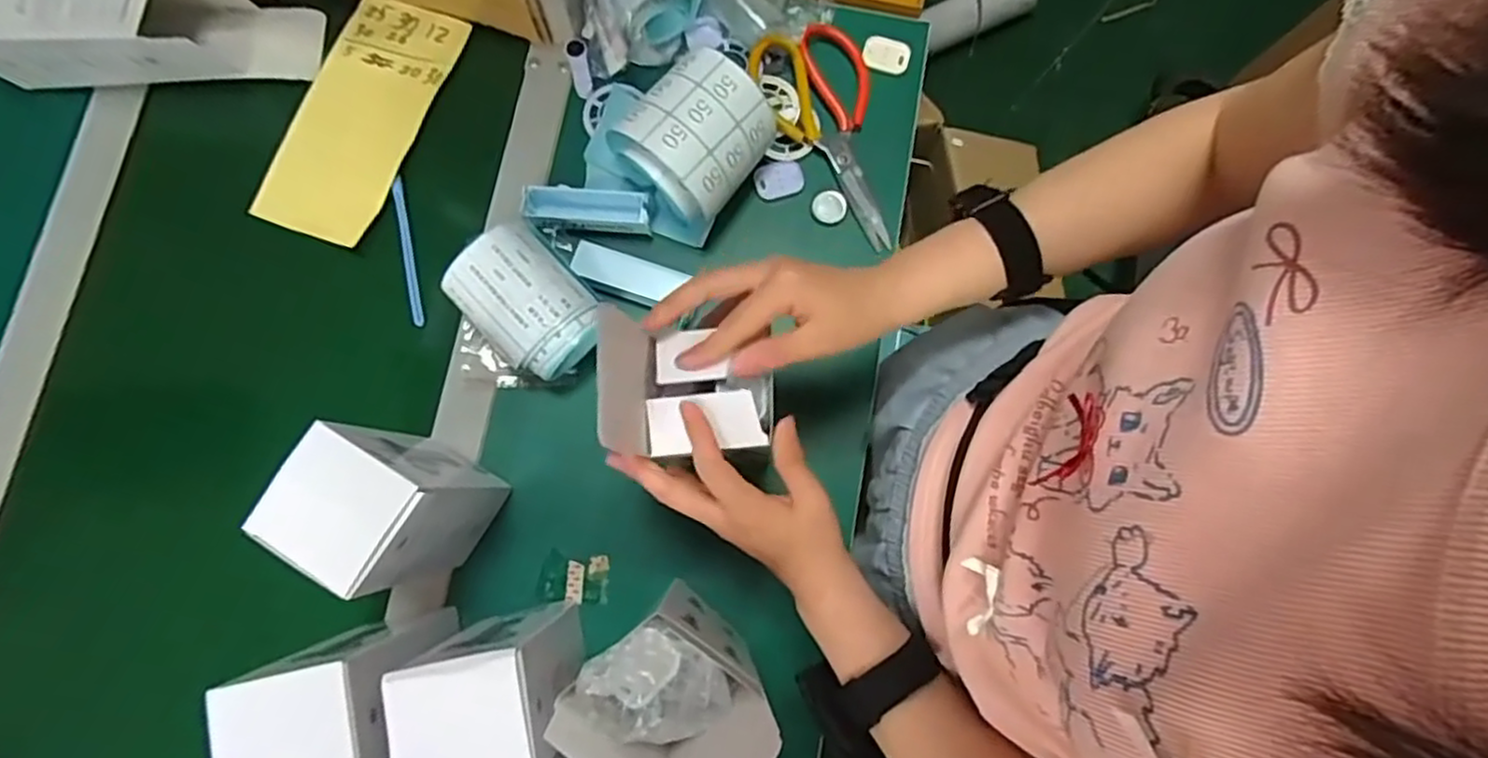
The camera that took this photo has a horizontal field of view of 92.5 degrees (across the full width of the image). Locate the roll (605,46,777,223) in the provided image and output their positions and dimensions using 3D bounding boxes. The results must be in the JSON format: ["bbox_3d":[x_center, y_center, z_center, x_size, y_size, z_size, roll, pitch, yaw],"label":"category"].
[{"bbox_3d":[-0.036,-0.186,0.563,0.097,0.081,0.107,42,82,6],"label":"roll"}]

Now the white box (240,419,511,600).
[{"bbox_3d":[-0.222,0.085,0.463,0.083,0.155,0.078,33,81,4],"label":"white box"}]

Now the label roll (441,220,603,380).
[{"bbox_3d":[-0.159,-0.054,0.533,0.079,0.068,0.101,-43,83,-8],"label":"label roll"}]

